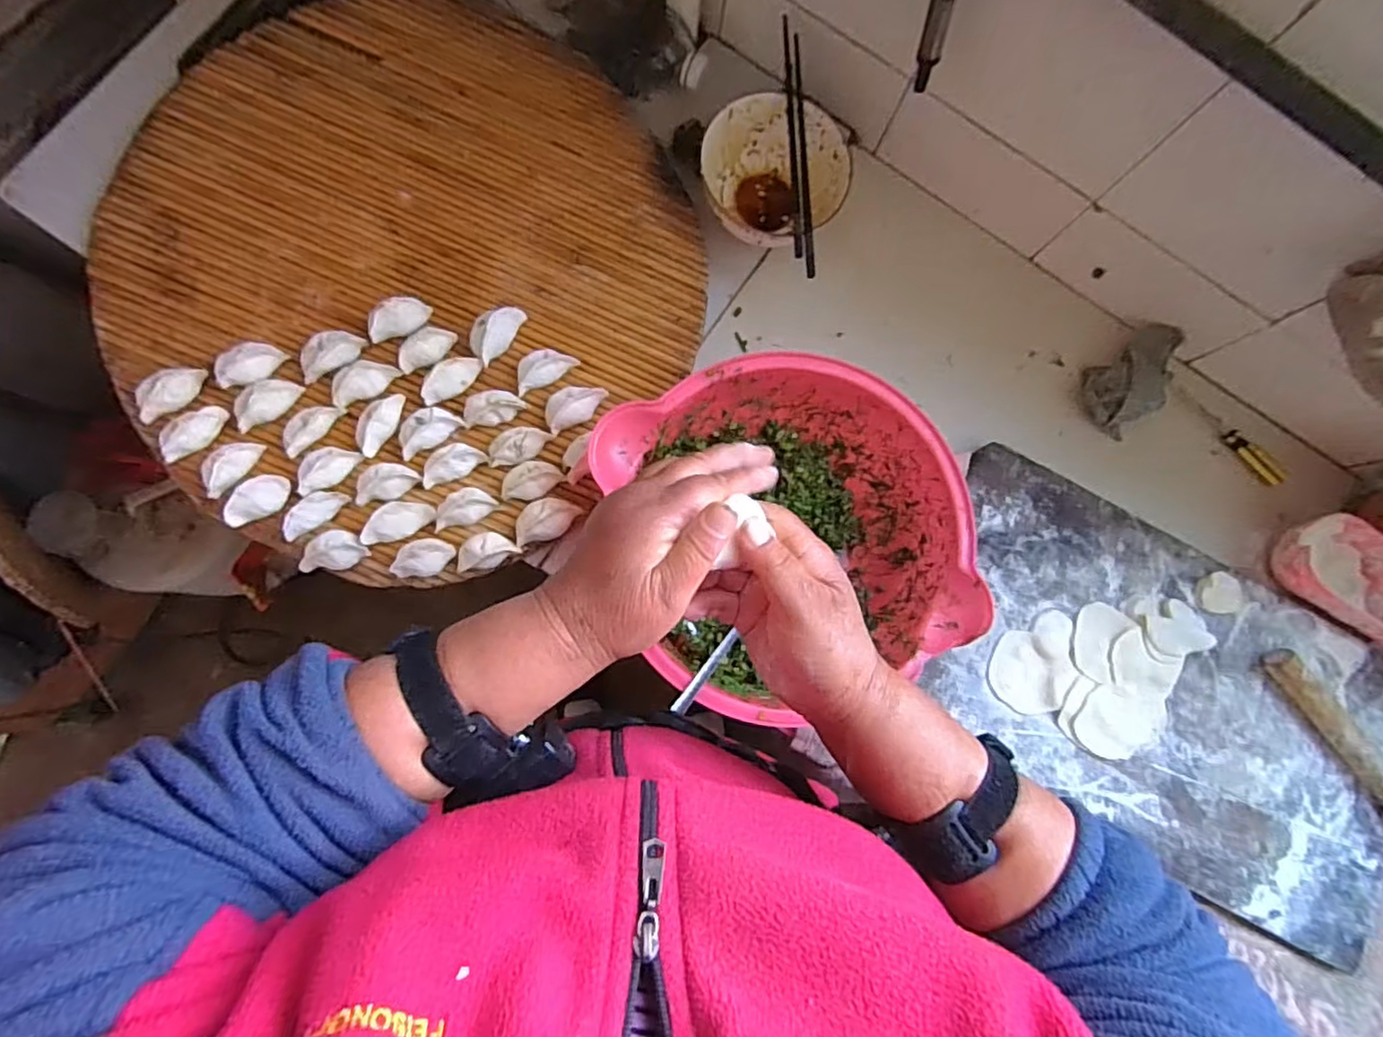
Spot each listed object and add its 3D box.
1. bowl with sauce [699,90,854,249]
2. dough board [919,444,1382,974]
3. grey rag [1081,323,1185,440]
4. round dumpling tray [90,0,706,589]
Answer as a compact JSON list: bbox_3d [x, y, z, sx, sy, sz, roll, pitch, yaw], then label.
[{"bbox_3d":[0.075,-0.322,0.599,0.137,0.054,0.132,-26,86,-9],"label":"bowl with sauce"},{"bbox_3d":[0.469,0.180,0.599,0.526,0.033,0.290,26,80,-2],"label":"dough board"},{"bbox_3d":[0.448,-0.144,0.636,0.067,0.027,0.116,39,80,0],"label":"grey rag"},{"bbox_3d":[-0.262,-0.227,0.566,0.519,0.035,0.491,1,82,-6],"label":"round dumpling tray"}]

